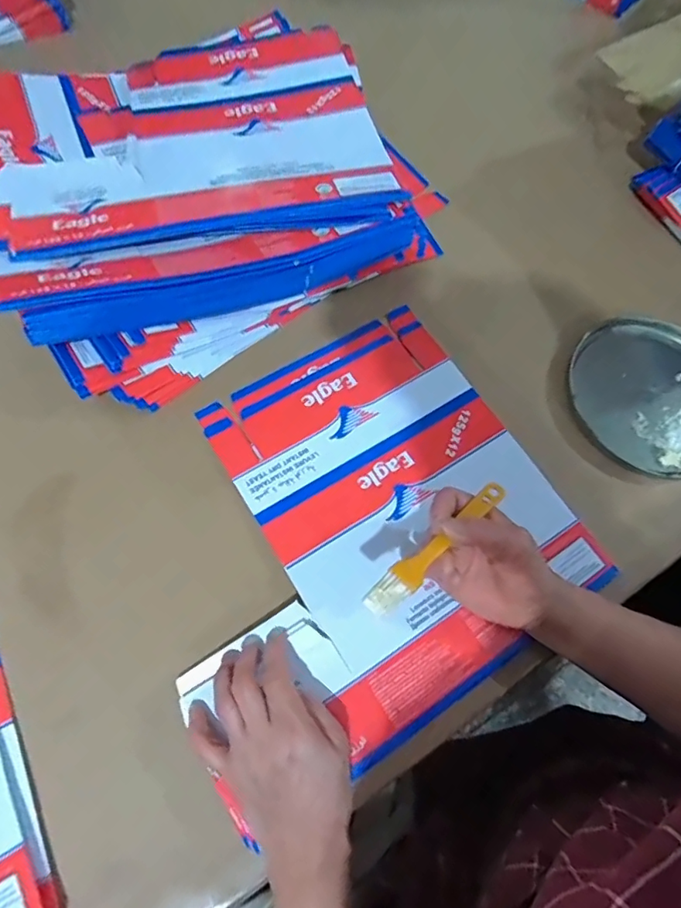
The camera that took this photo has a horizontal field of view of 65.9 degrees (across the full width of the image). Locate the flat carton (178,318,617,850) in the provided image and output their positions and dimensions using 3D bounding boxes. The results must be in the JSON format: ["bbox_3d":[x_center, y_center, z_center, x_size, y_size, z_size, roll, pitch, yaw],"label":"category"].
[{"bbox_3d":[0.010,0.056,0.443,0.335,0.012,0.308,-30,73,-16],"label":"flat carton"}]

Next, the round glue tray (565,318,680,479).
[{"bbox_3d":[0.310,-0.060,0.516,0.167,0.024,0.166,2,69,-5],"label":"round glue tray"}]

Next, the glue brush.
[{"bbox_3d":[0.070,0.063,0.370,0.140,0.008,0.020,-36,69,-29],"label":"glue brush"}]

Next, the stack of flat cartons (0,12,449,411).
[{"bbox_3d":[-0.139,-0.286,0.533,0.441,0.099,0.397,-29,74,-15],"label":"stack of flat cartons"}]

